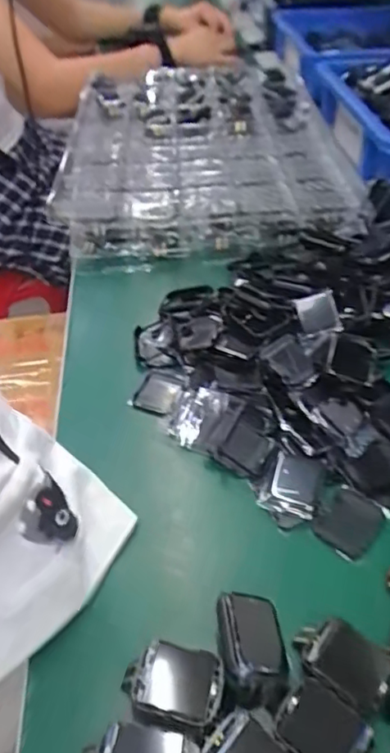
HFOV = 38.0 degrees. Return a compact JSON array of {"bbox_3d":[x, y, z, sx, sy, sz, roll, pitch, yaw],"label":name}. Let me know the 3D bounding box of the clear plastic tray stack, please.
[{"bbox_3d":[0.005,-0.288,0.701,0.309,0.056,0.457,-2,44,-1],"label":"clear plastic tray stack"}]

